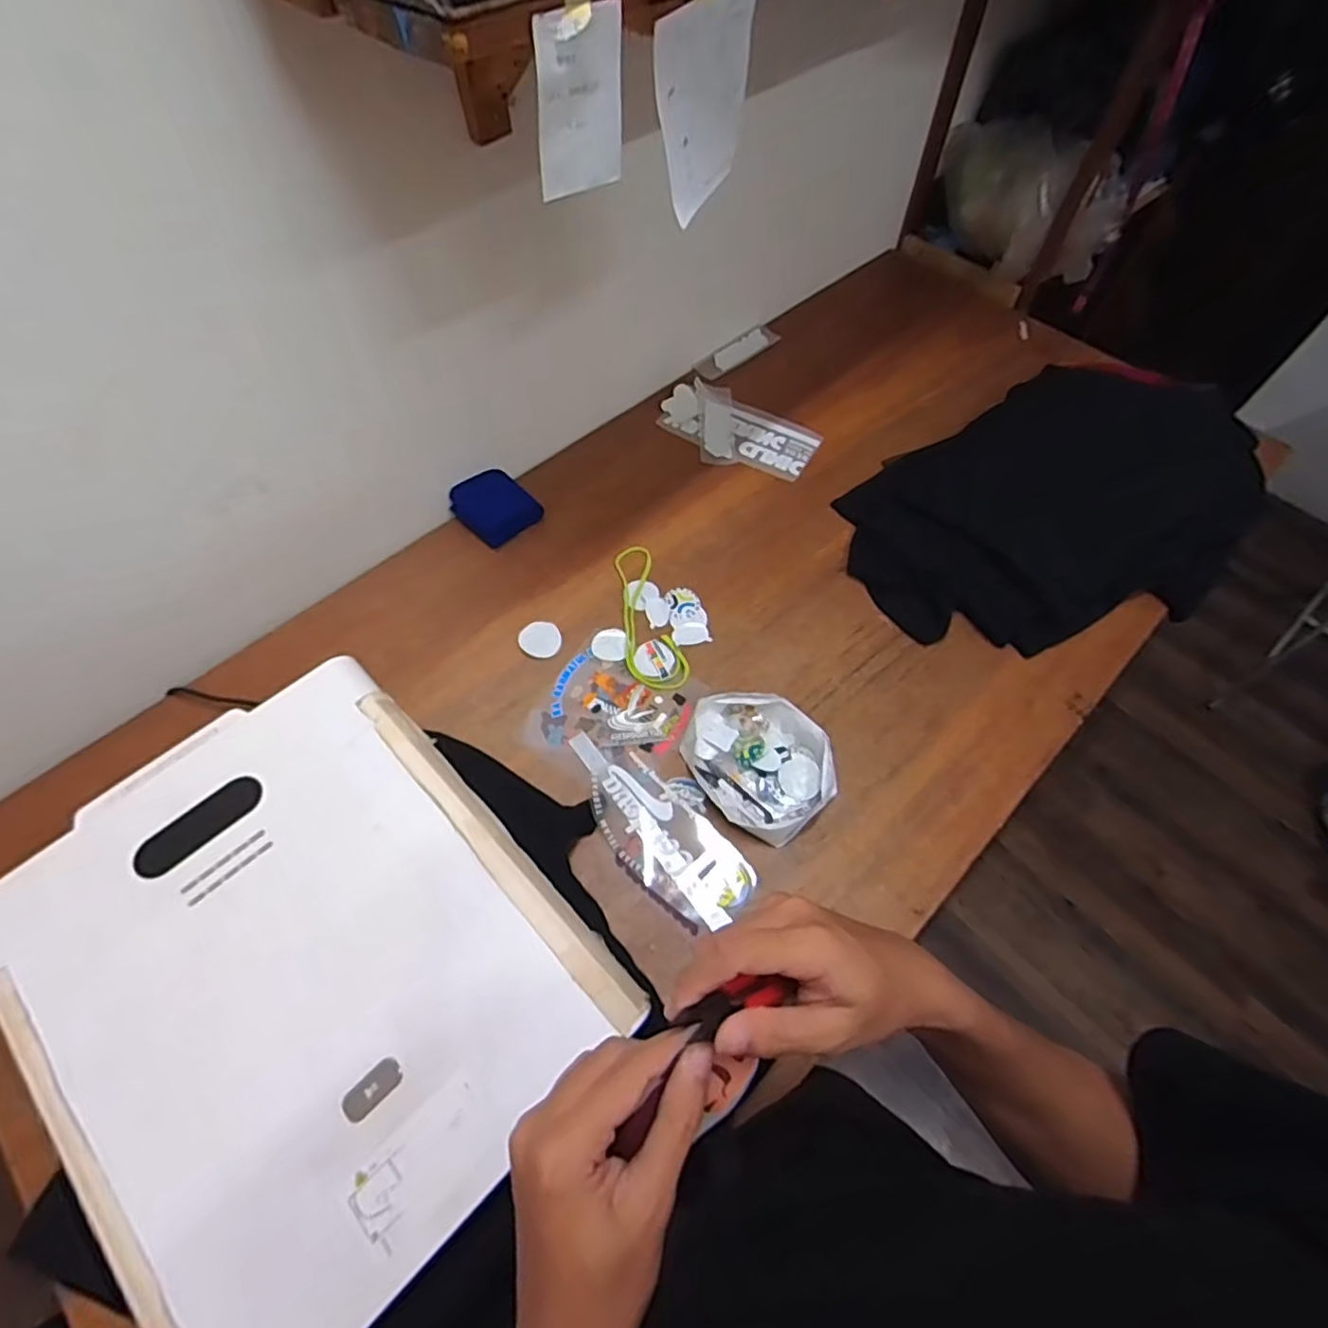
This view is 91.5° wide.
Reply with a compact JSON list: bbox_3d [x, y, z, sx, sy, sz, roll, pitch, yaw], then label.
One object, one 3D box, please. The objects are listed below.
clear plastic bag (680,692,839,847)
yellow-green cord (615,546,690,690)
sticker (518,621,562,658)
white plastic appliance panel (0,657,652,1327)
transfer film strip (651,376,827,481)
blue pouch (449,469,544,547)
[{"bbox_3d":[0.125,0.123,0.841,0.160,0.040,0.200,-30,65,-16],"label":"clear plastic bag"},{"bbox_3d":[-0.032,-0.073,0.968,0.080,0.009,0.255,-14,62,-8],"label":"yellow-green cord"},{"bbox_3d":[-0.180,-0.035,0.942,0.058,0.004,0.055,2,71,-7],"label":"sticker"},{"bbox_3d":[-0.332,0.261,0.585,0.520,0.036,0.413,41,68,20],"label":"white plastic appliance panel"},{"bbox_3d":[0.130,-0.422,1.169,0.288,0.012,0.169,32,65,16],"label":"transfer film strip"},{"bbox_3d":[-0.274,-0.256,1.051,0.115,0.038,0.121,-40,68,-20],"label":"blue pouch"}]

